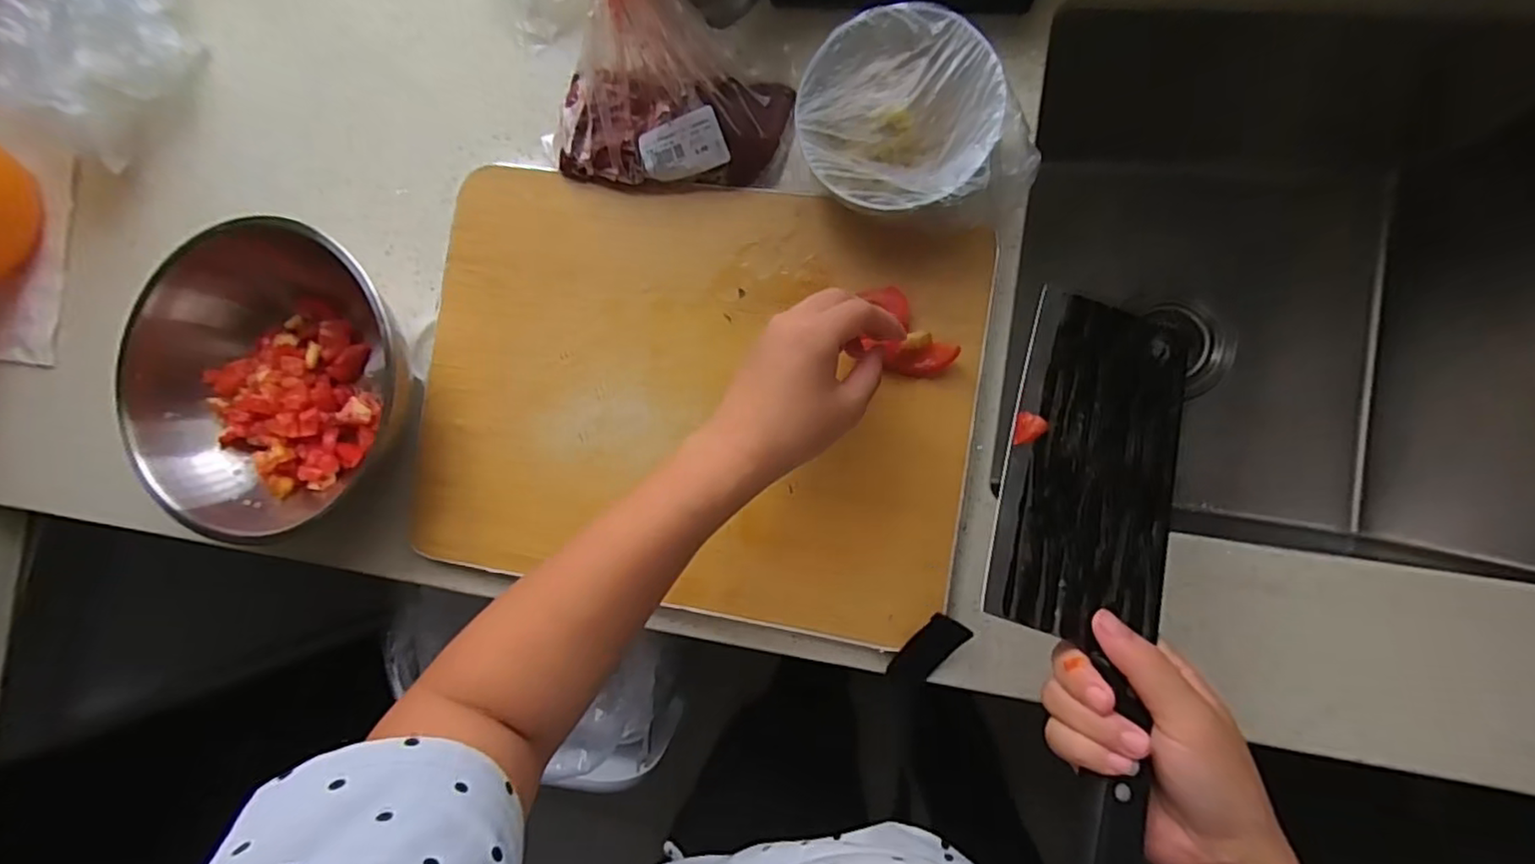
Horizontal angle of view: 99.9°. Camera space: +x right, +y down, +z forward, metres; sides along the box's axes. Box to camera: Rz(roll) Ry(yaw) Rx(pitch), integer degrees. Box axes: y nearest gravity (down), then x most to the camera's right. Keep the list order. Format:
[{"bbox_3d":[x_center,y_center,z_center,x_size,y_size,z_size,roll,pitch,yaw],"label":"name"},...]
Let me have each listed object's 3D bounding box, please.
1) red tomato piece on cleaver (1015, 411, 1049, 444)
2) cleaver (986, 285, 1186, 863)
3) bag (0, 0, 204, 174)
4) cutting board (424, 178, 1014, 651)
[{"bbox_3d":[0.132,-0.001,0.323,0.014,0.008,0.017,16,90,10],"label":"red tomato piece on cleaver"},{"bbox_3d":[0.154,0.063,0.311,0.088,0.021,0.283,9,71,10],"label":"cleaver"},{"bbox_3d":[-0.548,-0.301,0.512,0.172,0.102,0.134,-25,84,8],"label":"bag"},{"bbox_3d":[-0.058,-0.026,0.455,0.390,0.023,0.288,8,89,10],"label":"cutting board"}]

